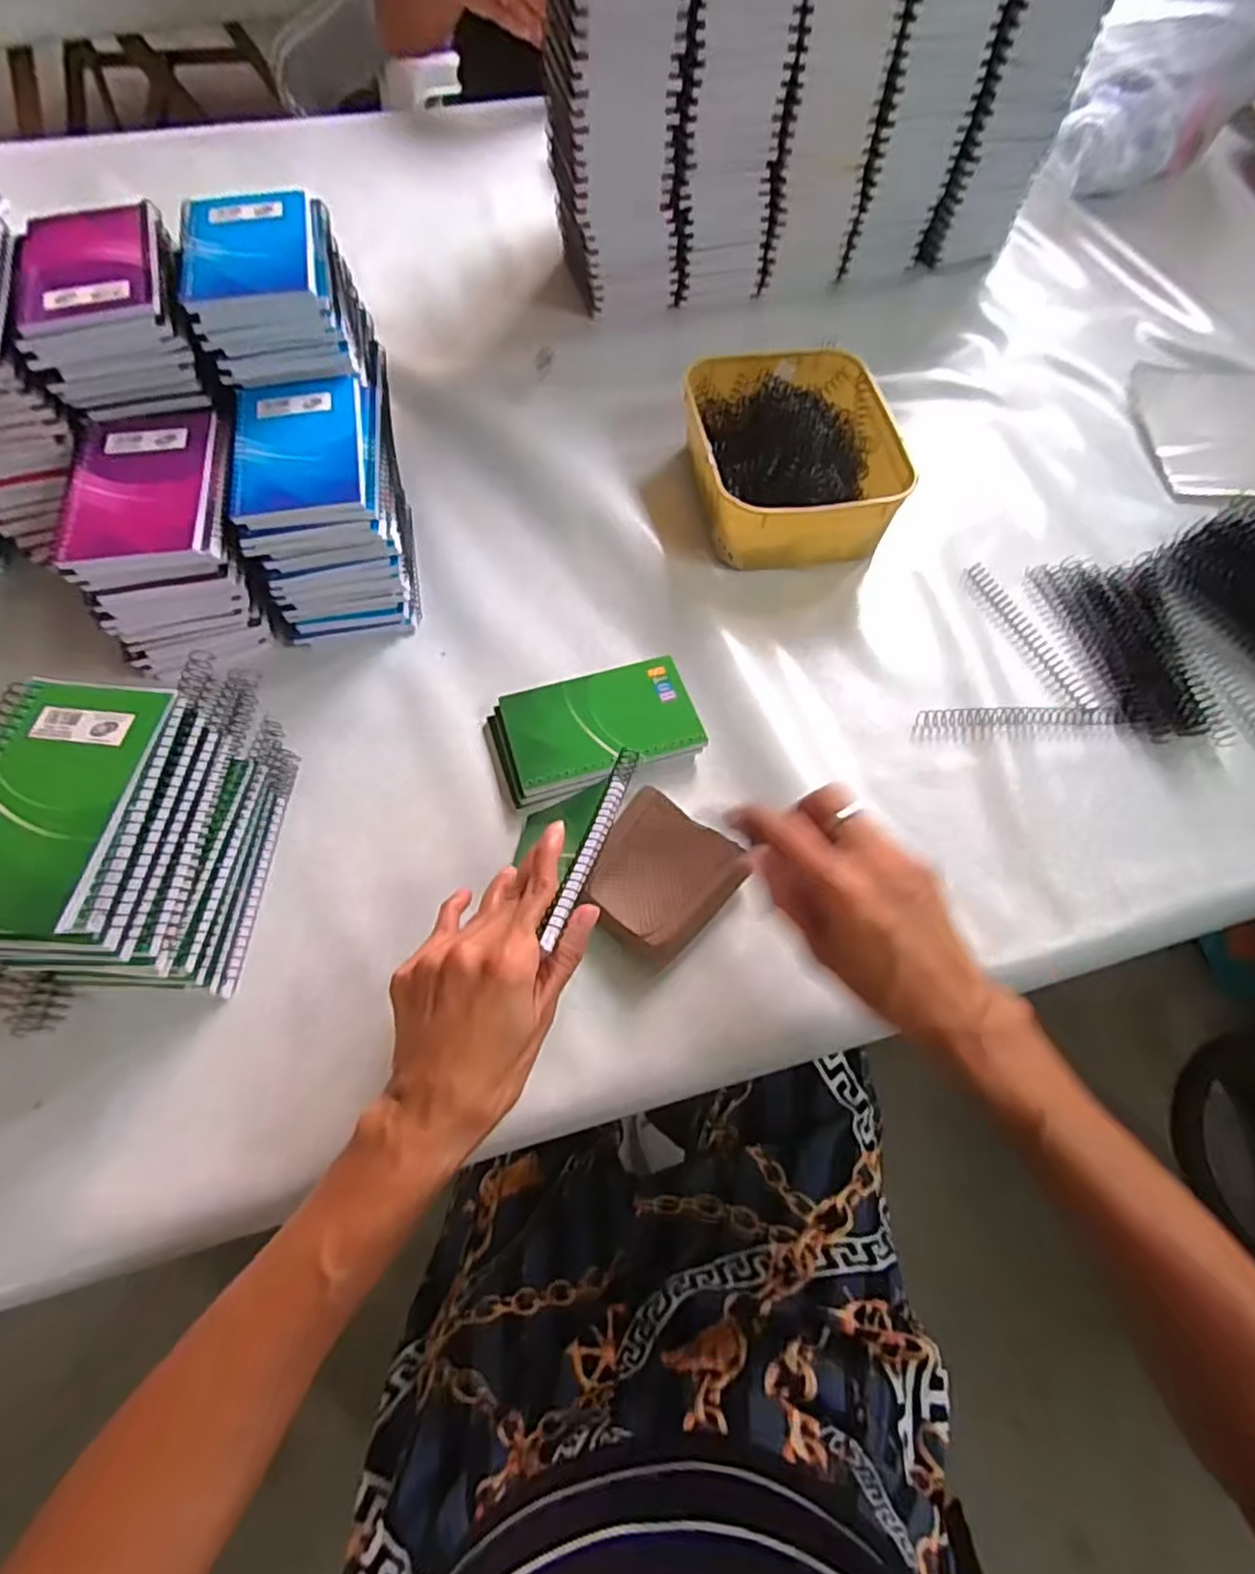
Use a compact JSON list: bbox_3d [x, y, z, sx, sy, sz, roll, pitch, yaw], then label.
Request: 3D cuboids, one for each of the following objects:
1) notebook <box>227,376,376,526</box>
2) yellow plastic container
[{"bbox_3d":[-0.219,-0.229,0.460,0.085,0.013,0.129,-10,63,-7],"label":"notebook"},{"bbox_3d":[0.133,-0.279,0.576,0.166,0.068,0.203,-6,63,-3],"label":"yellow plastic container"}]

